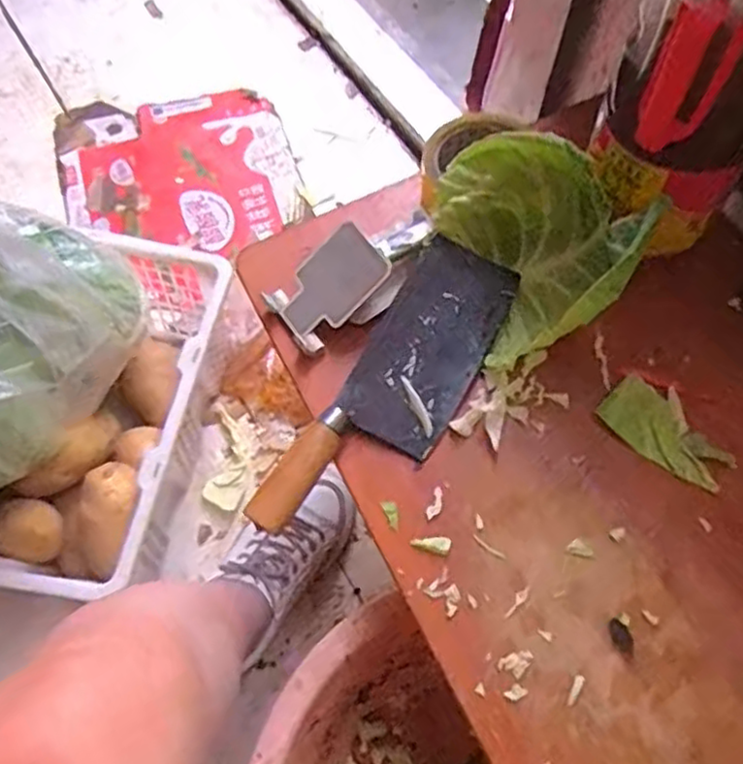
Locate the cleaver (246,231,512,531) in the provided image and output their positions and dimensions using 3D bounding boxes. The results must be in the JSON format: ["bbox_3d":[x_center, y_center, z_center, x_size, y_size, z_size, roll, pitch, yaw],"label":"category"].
[{"bbox_3d":[0.019,0.008,0.519,0.083,0.024,0.263,30,68,13],"label":"cleaver"}]

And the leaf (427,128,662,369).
[{"bbox_3d":[0.124,-0.112,0.525,0.114,0.085,0.146,-20,66,-10],"label":"leaf"}]

